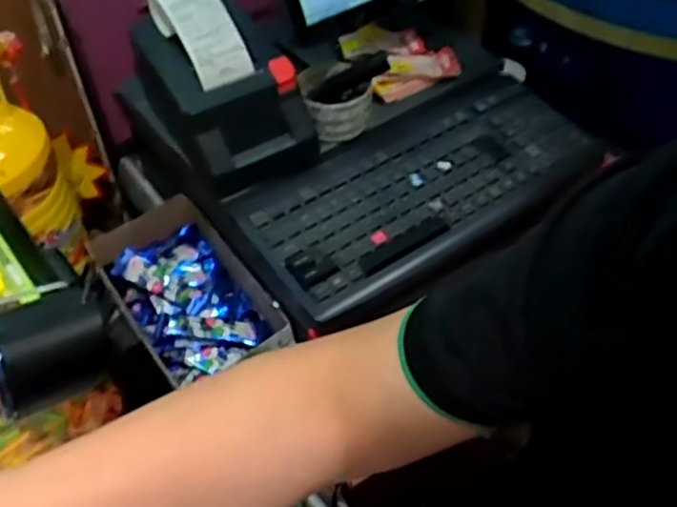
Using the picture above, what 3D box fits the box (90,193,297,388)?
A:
[{"bbox_3d":[-0.159,0.048,0.752,0.133,0.068,0.253,-25,52,-20],"label":"box"}]

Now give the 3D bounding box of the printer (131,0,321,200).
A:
[{"bbox_3d":[-0.117,-0.178,0.723,0.129,0.136,0.186,-23,51,-18],"label":"printer"}]

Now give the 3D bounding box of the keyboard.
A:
[{"bbox_3d":[0.094,-0.074,0.746,0.387,0.042,0.170,-29,53,-23],"label":"keyboard"}]

